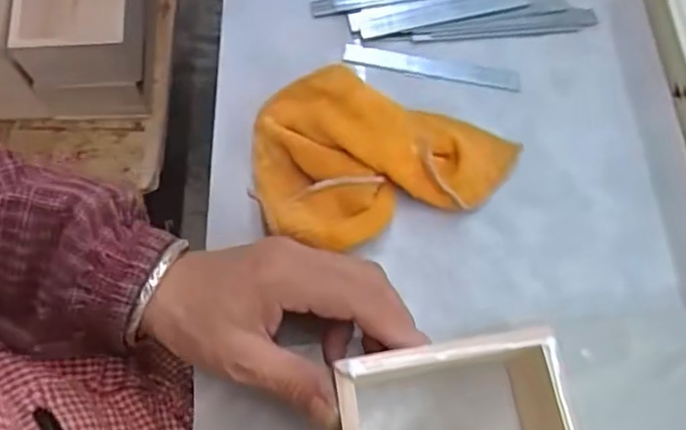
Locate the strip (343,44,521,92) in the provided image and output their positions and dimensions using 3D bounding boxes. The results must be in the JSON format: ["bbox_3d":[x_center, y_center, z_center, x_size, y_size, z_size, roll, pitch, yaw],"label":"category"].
[{"bbox_3d":[0.059,-0.097,0.400,0.116,0.004,0.015,10,74,0],"label":"strip"}]

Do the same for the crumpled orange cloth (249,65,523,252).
[{"bbox_3d":[0.023,-0.026,0.350,0.150,0.038,0.094,9,69,3],"label":"crumpled orange cloth"}]

